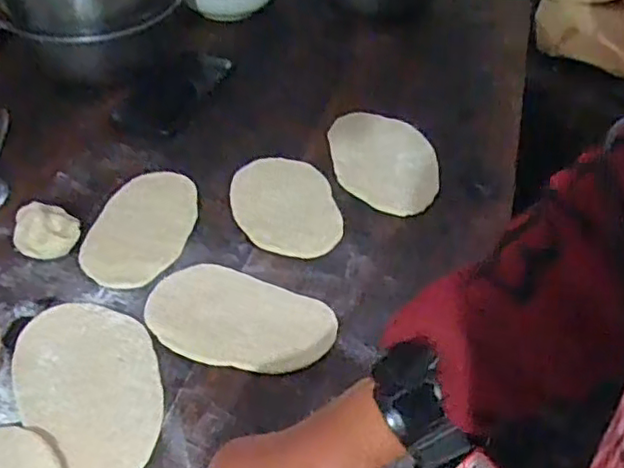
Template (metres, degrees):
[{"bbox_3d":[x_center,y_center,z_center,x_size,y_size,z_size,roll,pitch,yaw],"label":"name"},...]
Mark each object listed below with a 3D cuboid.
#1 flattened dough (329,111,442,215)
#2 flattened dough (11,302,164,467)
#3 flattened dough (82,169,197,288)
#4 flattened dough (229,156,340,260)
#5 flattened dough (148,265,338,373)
[{"bbox_3d":[0.075,-0.077,0.661,0.107,0.011,0.153,-1,45,-5],"label":"flattened dough"},{"bbox_3d":[-0.160,0.107,0.458,0.094,0.004,0.154,-15,47,-18],"label":"flattened dough"},{"bbox_3d":[-0.150,-0.010,0.574,0.081,0.010,0.141,10,45,6],"label":"flattened dough"},{"bbox_3d":[-0.025,-0.028,0.595,0.092,0.009,0.127,-10,46,-13],"label":"flattened dough"},{"bbox_3d":[-0.057,0.067,0.508,0.144,0.007,0.088,17,46,13],"label":"flattened dough"}]

